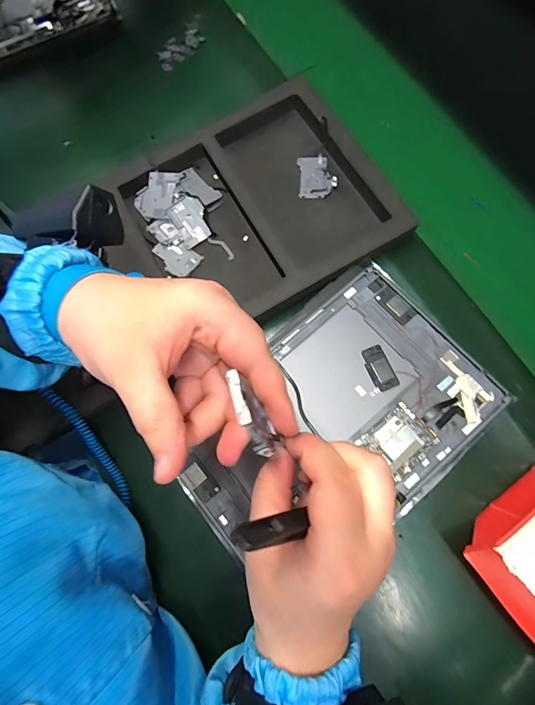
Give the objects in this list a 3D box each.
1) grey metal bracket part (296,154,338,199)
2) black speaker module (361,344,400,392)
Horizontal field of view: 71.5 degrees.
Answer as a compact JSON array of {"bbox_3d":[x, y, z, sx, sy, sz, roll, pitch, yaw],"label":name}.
[{"bbox_3d":[0.053,-0.187,0.394,0.039,0.008,0.047,-1,76,1],"label":"grey metal bracket part"},{"bbox_3d":[0.099,0.014,0.327,0.021,0.004,0.040,-24,77,-5],"label":"black speaker module"}]

